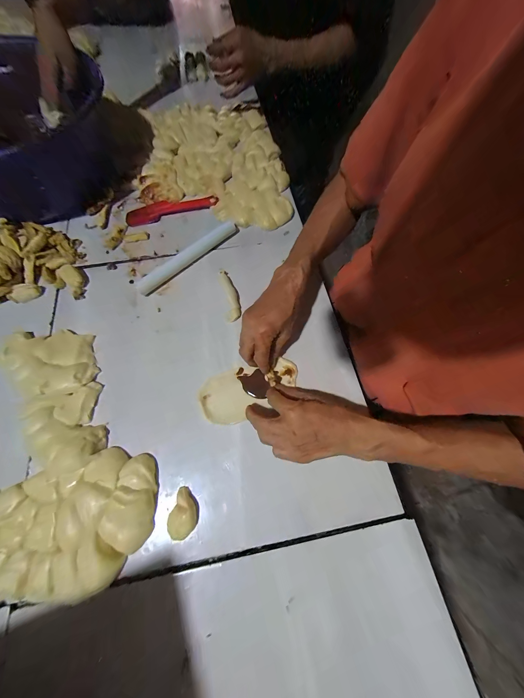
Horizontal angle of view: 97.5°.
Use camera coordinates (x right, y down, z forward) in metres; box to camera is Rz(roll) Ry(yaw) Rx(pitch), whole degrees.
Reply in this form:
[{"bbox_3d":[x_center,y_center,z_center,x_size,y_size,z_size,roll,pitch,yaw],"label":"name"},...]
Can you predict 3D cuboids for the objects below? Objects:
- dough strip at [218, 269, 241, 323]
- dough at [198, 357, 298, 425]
[{"bbox_3d":[-0.060,-0.102,0.422,0.030,0.021,0.108,-8,68,-5],"label":"dough strip"},{"bbox_3d":[-0.019,0.061,0.362,0.154,0.008,0.078,-23,71,-8],"label":"dough"}]

